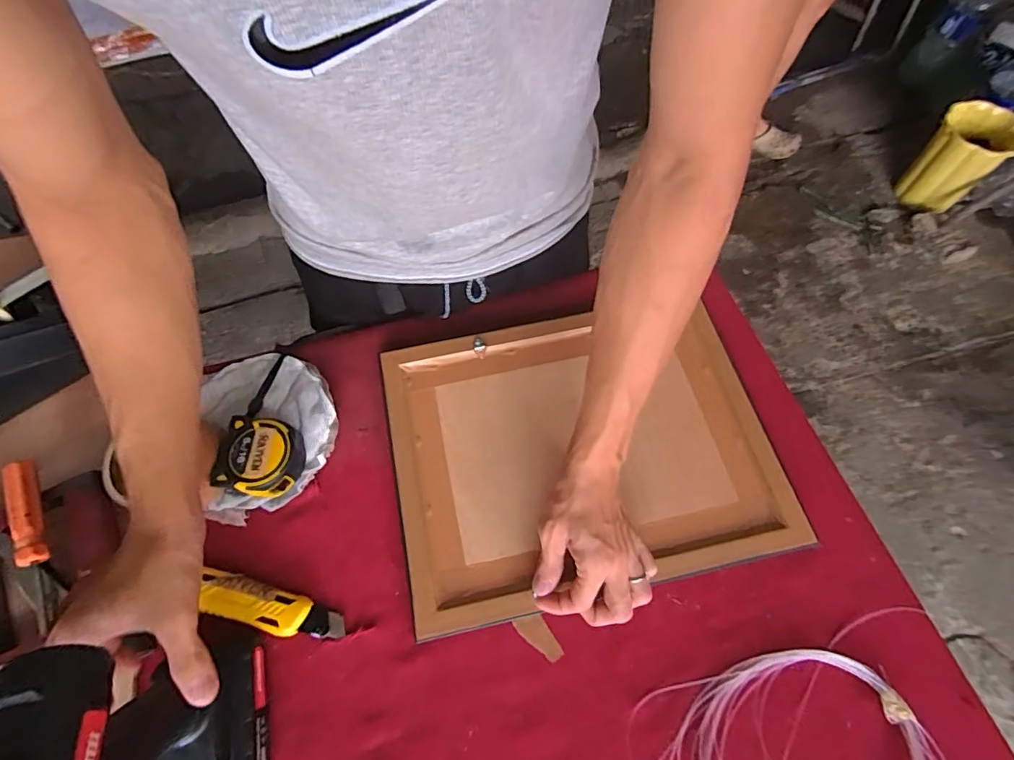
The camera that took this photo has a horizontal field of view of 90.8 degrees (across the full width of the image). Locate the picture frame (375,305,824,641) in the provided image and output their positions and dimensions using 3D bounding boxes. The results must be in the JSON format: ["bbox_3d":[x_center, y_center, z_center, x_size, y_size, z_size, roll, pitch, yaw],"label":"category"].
[{"bbox_3d":[0.066,0.059,0.475,0.342,0.026,0.265,-11,65,-6],"label":"picture frame"}]

